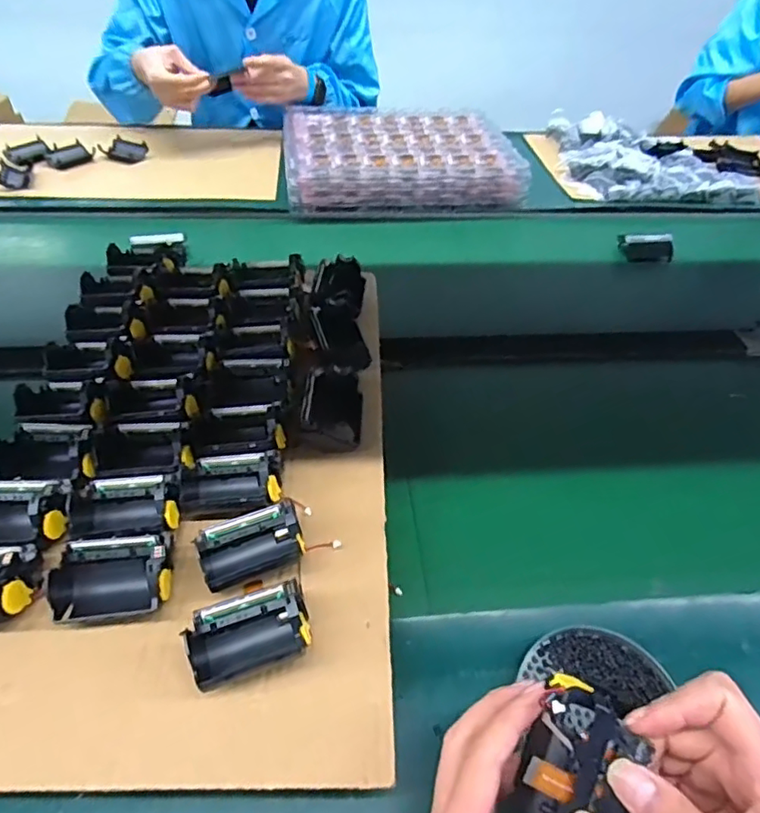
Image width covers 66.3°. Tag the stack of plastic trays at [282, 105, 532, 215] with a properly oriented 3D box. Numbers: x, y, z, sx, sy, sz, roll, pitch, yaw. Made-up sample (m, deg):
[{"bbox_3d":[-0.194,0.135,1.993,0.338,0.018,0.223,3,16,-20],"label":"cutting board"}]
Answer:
[{"bbox_3d":[0.027,-0.429,0.998,0.376,0.063,0.304,-4,45,-8],"label":"stack of plastic trays"}]

